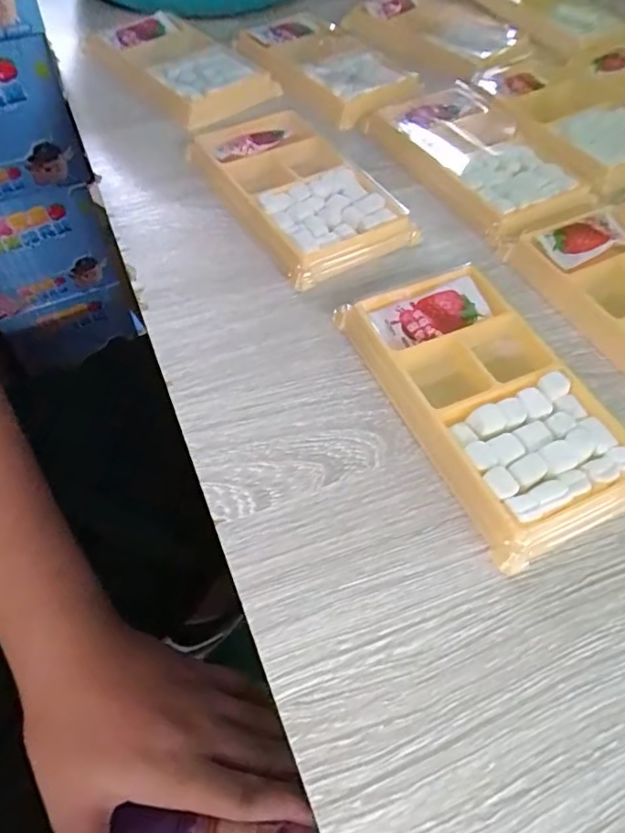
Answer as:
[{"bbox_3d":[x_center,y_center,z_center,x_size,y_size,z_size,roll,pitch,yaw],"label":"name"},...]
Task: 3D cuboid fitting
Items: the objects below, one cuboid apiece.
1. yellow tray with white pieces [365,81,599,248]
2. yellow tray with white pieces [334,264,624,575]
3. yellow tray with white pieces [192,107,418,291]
[{"bbox_3d":[0.101,-0.157,0.321,0.083,0.019,0.124,-27,61,-18],"label":"yellow tray with white pieces"},{"bbox_3d":[0.074,-0.011,0.230,0.075,0.015,0.135,-23,60,-13],"label":"yellow tray with white pieces"},{"bbox_3d":[-0.010,-0.129,0.303,0.074,0.017,0.127,-29,62,-19],"label":"yellow tray with white pieces"}]

